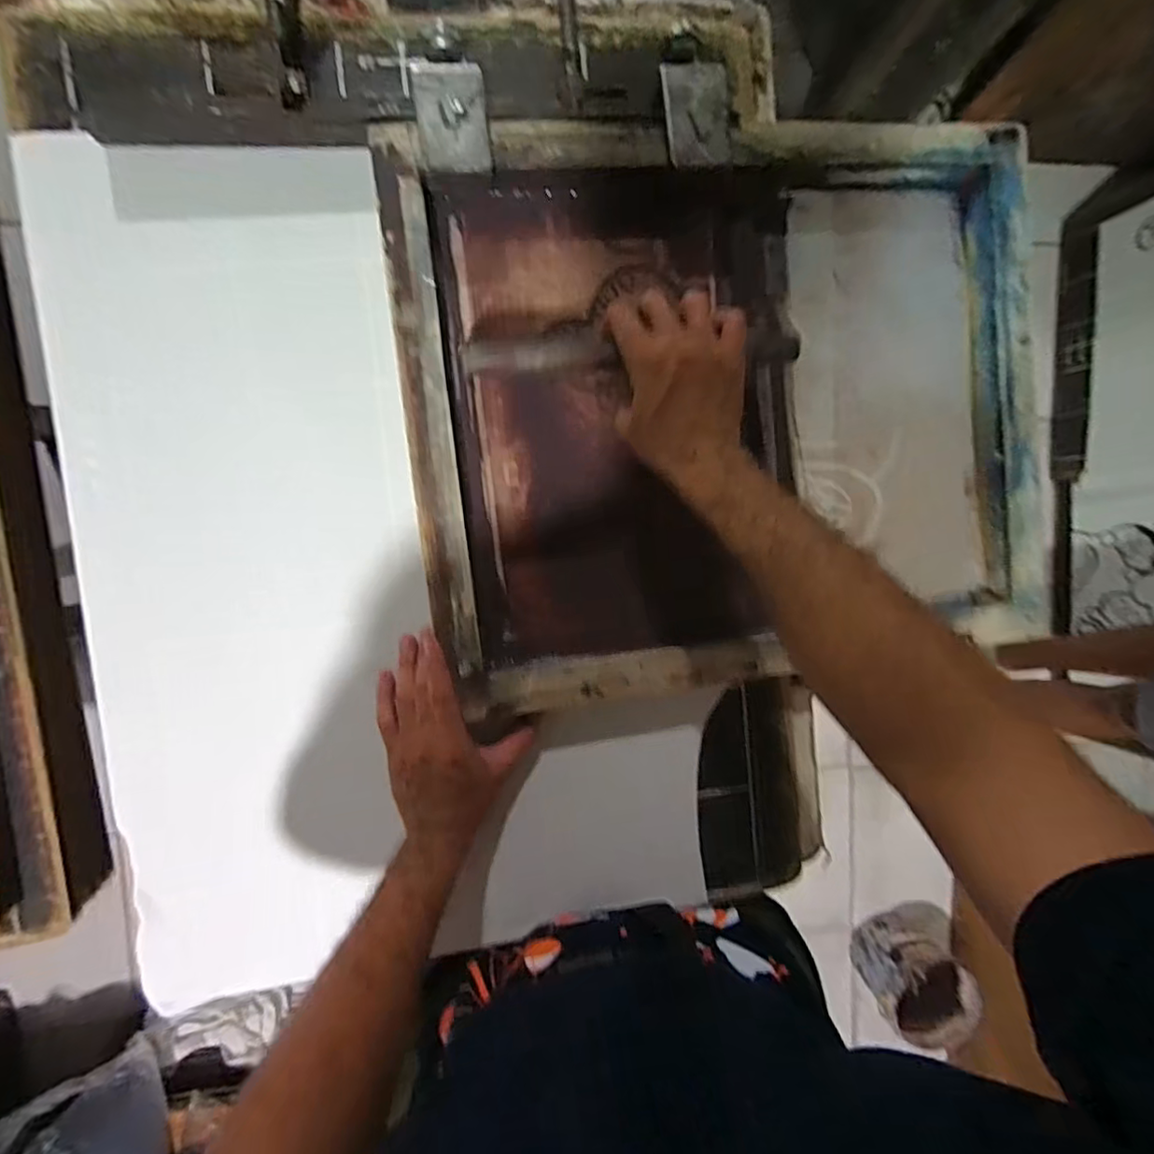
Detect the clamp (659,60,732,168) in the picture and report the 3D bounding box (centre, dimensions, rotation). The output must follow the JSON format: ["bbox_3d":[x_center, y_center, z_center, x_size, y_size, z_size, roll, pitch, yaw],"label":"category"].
[{"bbox_3d":[0.098,-0.370,0.470,0.051,0.011,0.074,-10,95,-6],"label":"clamp"}]

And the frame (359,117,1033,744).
[{"bbox_3d":[0.139,-0.141,0.519,0.549,0.051,0.457,-8,94,-7],"label":"frame"}]

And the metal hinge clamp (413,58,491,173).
[{"bbox_3d":[-0.094,-0.349,0.446,0.053,0.016,0.082,-6,94,-6],"label":"metal hinge clamp"}]

